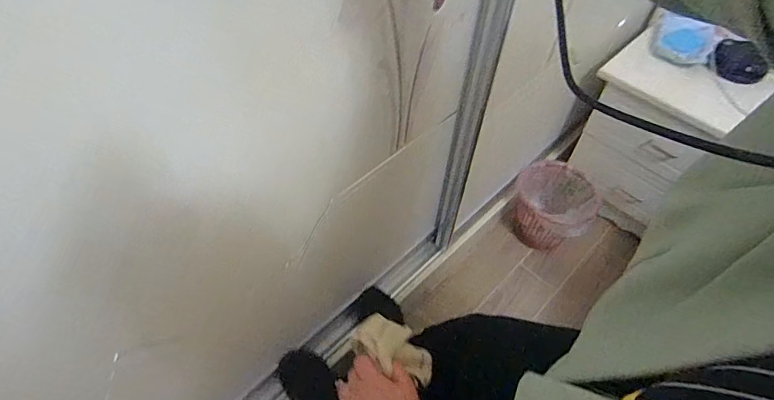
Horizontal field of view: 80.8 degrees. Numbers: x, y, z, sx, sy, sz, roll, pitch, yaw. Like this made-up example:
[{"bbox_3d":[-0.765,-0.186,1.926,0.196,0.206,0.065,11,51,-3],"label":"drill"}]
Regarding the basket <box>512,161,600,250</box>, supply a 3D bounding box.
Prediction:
[{"bbox_3d":[0.456,0.037,1.311,0.196,0.211,0.209,10,52,6],"label":"basket"}]

